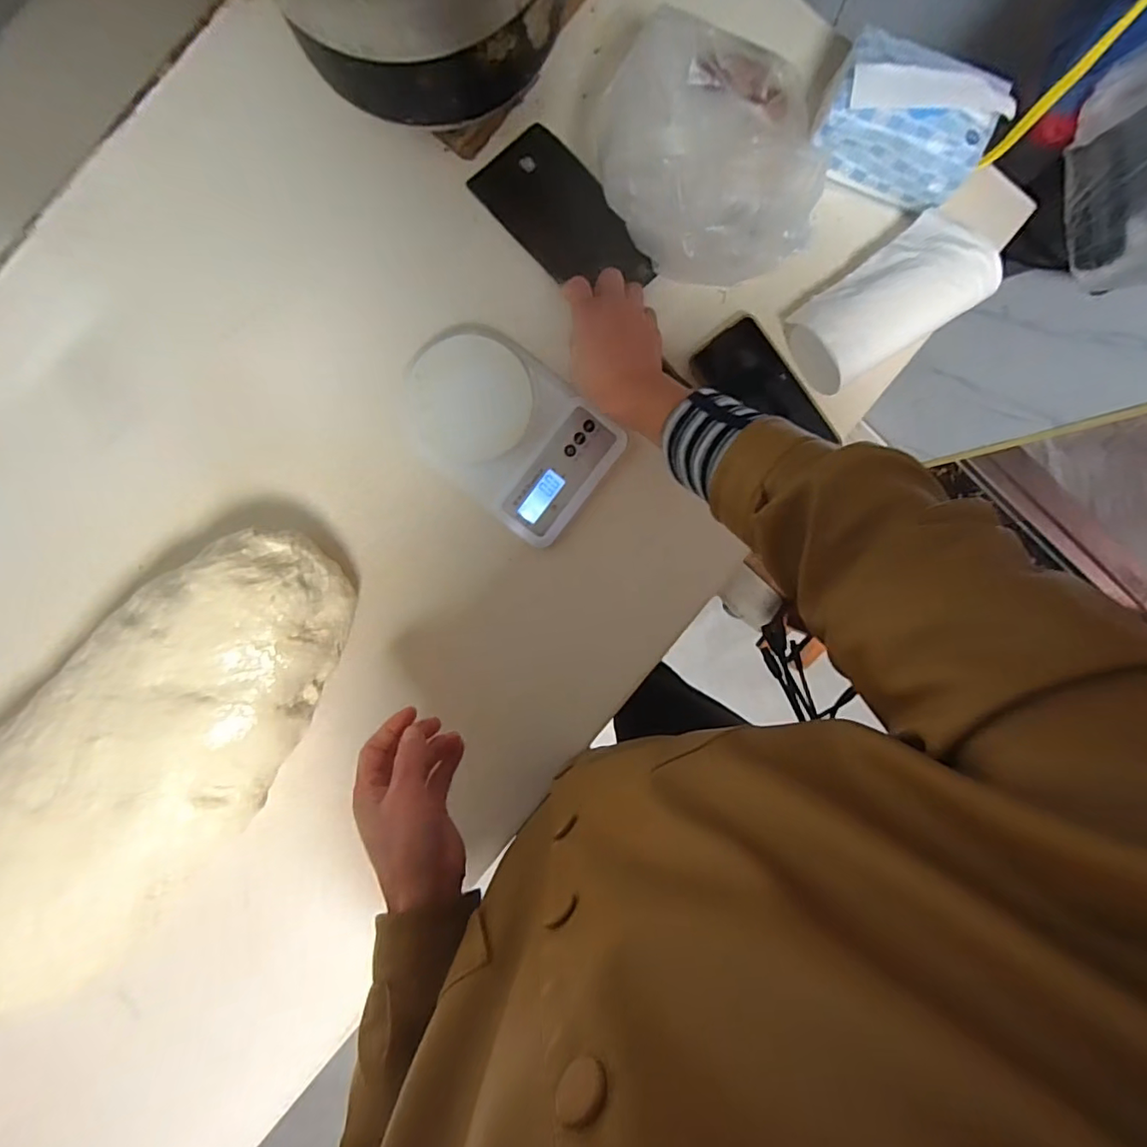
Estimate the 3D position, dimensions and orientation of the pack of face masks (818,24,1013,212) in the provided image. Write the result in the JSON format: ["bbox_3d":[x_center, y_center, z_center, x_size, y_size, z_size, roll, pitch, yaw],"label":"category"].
[{"bbox_3d":[0.299,-0.408,0.488,0.140,0.070,0.087,24,90,-3],"label":"pack of face masks"}]

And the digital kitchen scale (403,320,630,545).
[{"bbox_3d":[-0.065,-0.140,0.522,0.207,0.030,0.144,39,90,-3],"label":"digital kitchen scale"}]

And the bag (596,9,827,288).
[{"bbox_3d":[0.124,-0.364,0.485,0.200,0.100,0.213,-4,91,-2],"label":"bag"}]

